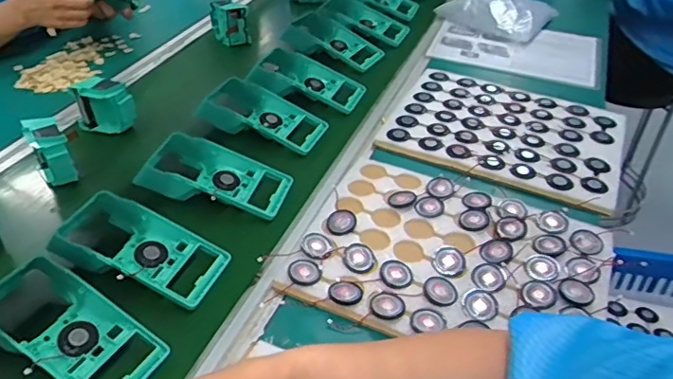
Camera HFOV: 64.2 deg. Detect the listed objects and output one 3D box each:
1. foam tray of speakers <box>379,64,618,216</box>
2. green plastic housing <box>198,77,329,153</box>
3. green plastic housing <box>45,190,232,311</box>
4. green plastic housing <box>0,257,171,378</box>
[{"bbox_3d":[0.255,-0.099,0.800,0.318,0.012,0.279,20,44,19],"label":"foam tray of speakers"},{"bbox_3d":[-0.105,-0.111,0.802,0.187,0.044,0.096,18,43,17],"label":"green plastic housing"},{"bbox_3d":[-0.217,0.065,0.587,0.186,0.043,0.095,14,42,14],"label":"green plastic housing"},{"bbox_3d":[-0.254,0.131,0.503,0.186,0.043,0.094,22,45,22],"label":"green plastic housing"}]

